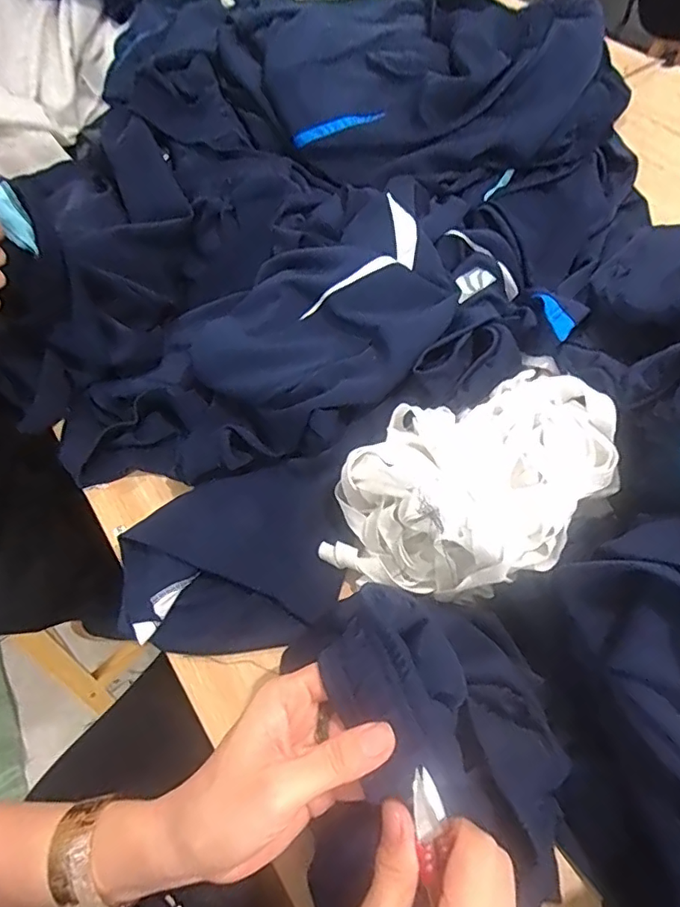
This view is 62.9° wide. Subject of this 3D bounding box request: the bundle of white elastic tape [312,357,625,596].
[{"bbox_3d":[0.108,0.027,0.480,0.252,0.122,0.180,-18,59,-8],"label":"bundle of white elastic tape"}]

